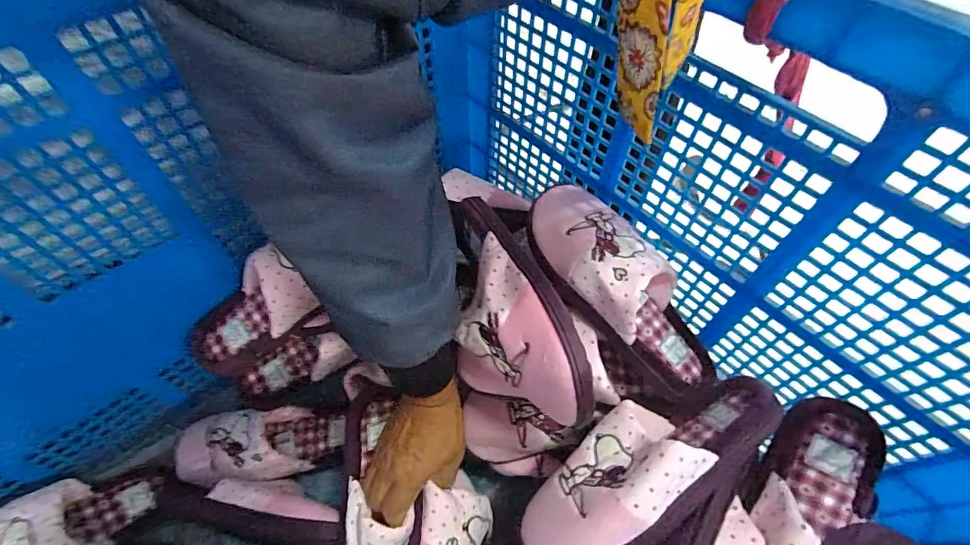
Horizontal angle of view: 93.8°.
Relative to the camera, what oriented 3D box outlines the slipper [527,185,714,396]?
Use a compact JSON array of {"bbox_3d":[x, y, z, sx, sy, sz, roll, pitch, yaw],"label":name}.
[{"bbox_3d":[0.132,0.006,0.427,0.098,0.059,0.241,-35,81,-21],"label":"slipper"}]

